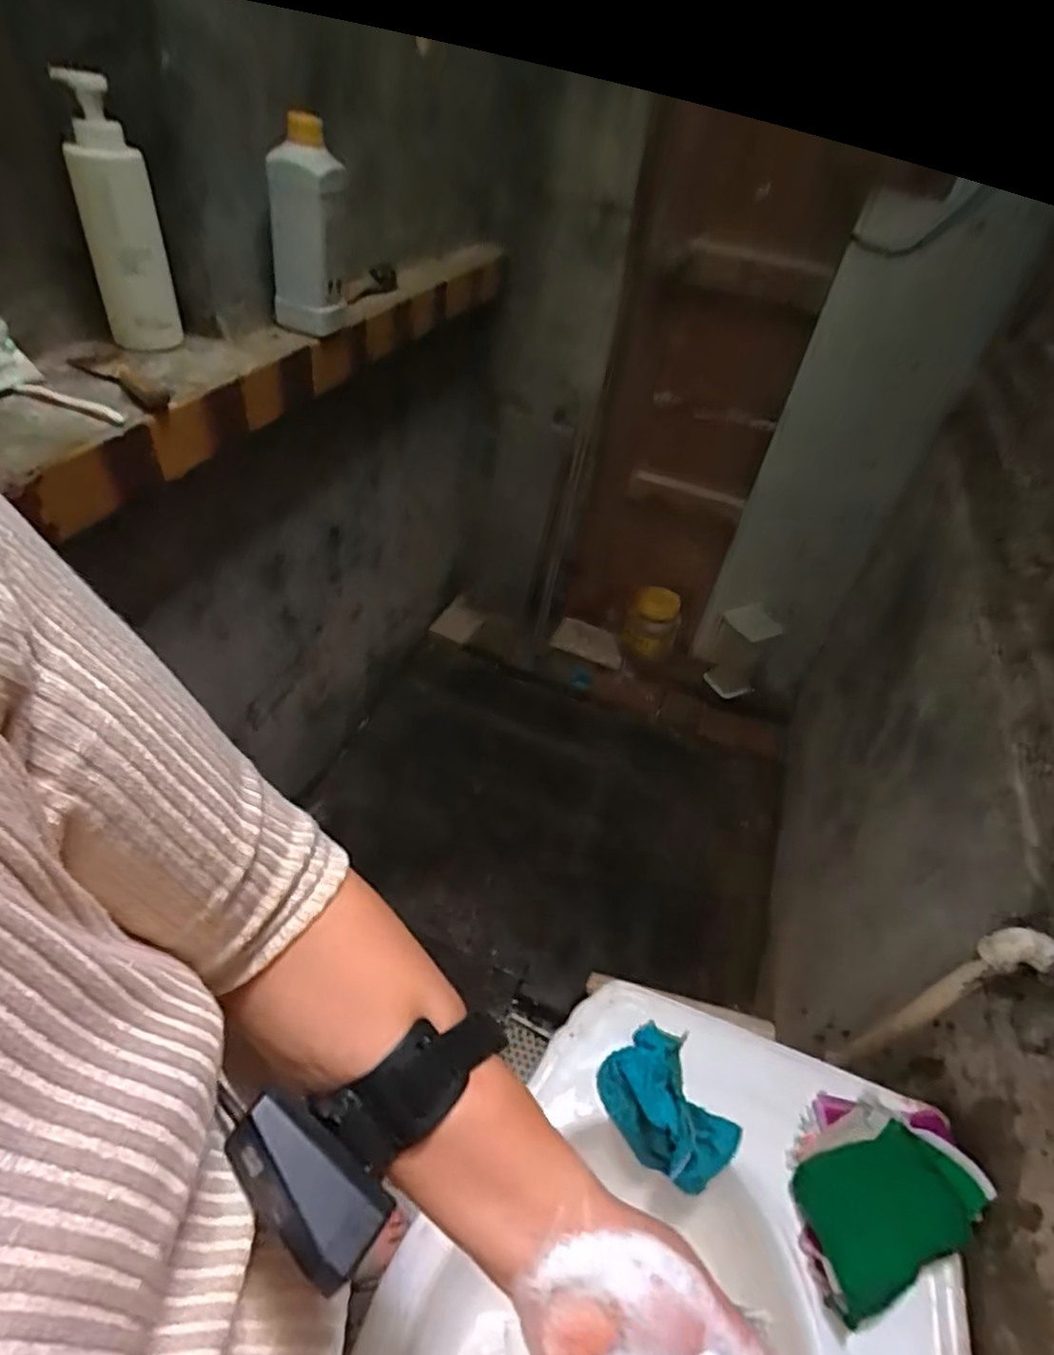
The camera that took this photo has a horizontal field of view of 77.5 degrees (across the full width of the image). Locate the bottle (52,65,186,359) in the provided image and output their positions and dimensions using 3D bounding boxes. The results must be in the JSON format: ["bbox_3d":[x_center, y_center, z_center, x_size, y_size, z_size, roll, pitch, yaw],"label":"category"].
[{"bbox_3d":[-0.467,-0.518,0.754,0.082,0.243,0.056,-14,48,-21],"label":"bottle"}]

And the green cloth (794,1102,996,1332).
[{"bbox_3d":[0.282,0.410,0.520,0.144,0.030,0.096,-14,48,-21],"label":"green cloth"}]

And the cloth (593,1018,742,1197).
[{"bbox_3d":[0.121,0.358,0.551,0.087,0.041,0.113,-22,51,-26],"label":"cloth"}]

